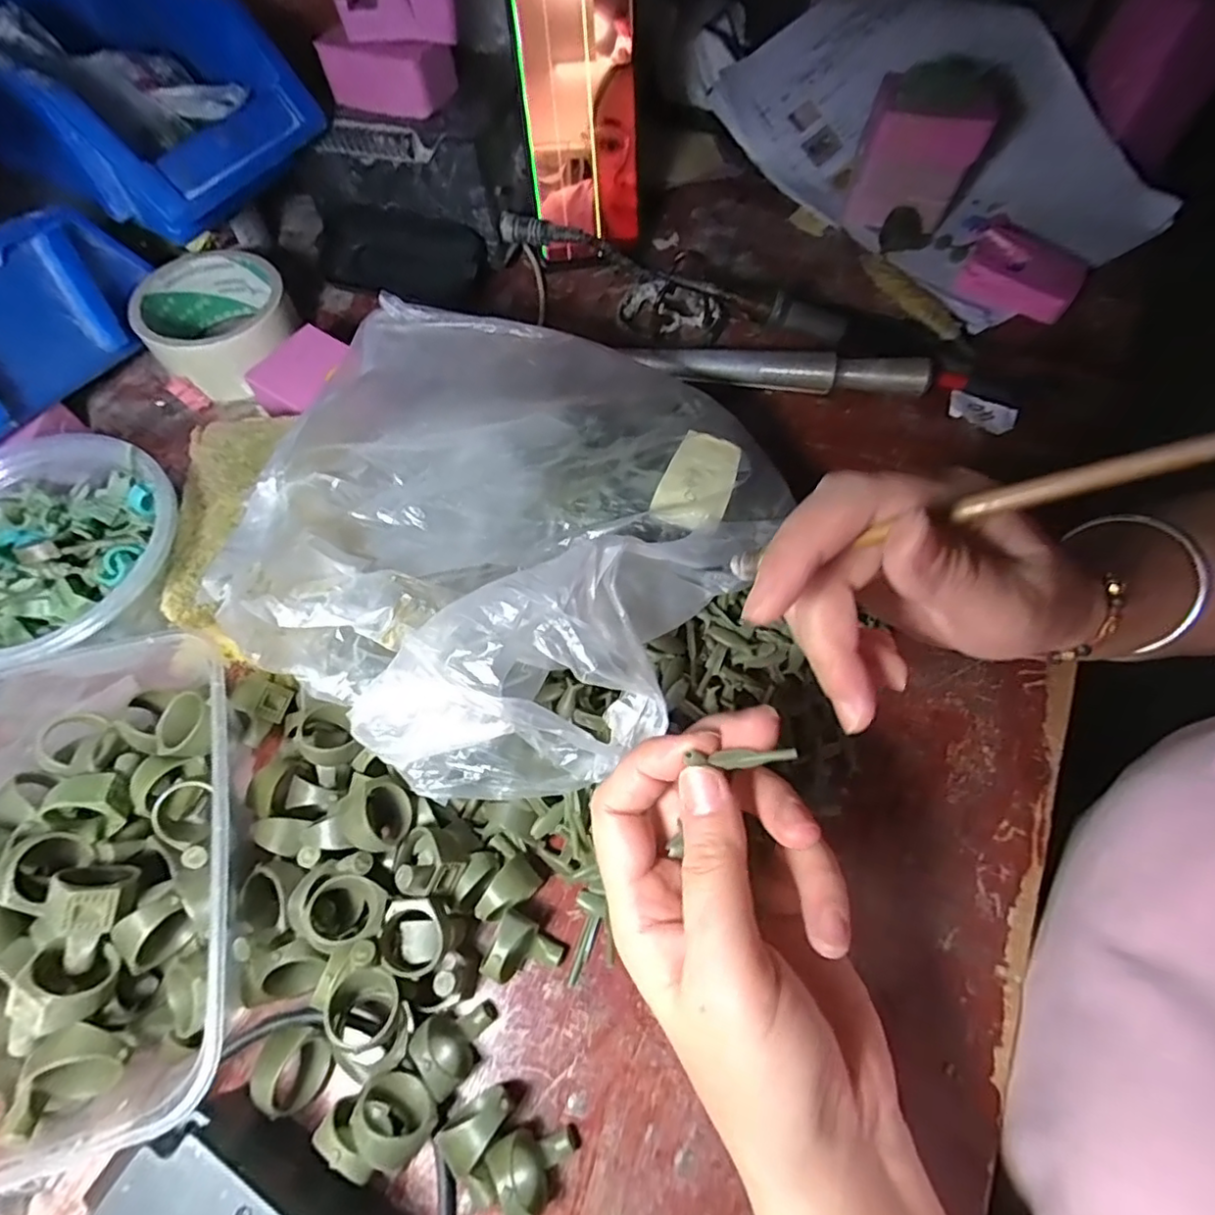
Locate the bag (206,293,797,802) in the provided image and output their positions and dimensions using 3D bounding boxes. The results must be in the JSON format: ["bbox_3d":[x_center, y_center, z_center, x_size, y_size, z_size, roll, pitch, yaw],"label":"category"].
[{"bbox_3d":[-0.042,-0.047,0.279,0.220,0.074,0.237,29,67,12],"label":"bag"}]

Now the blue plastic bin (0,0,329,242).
[{"bbox_3d":[-0.284,-0.300,0.352,0.196,0.066,0.118,27,67,11],"label":"blue plastic bin"}]

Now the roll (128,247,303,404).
[{"bbox_3d":[-0.238,-0.175,0.387,0.083,0.043,0.086,0,64,-1],"label":"roll"}]

